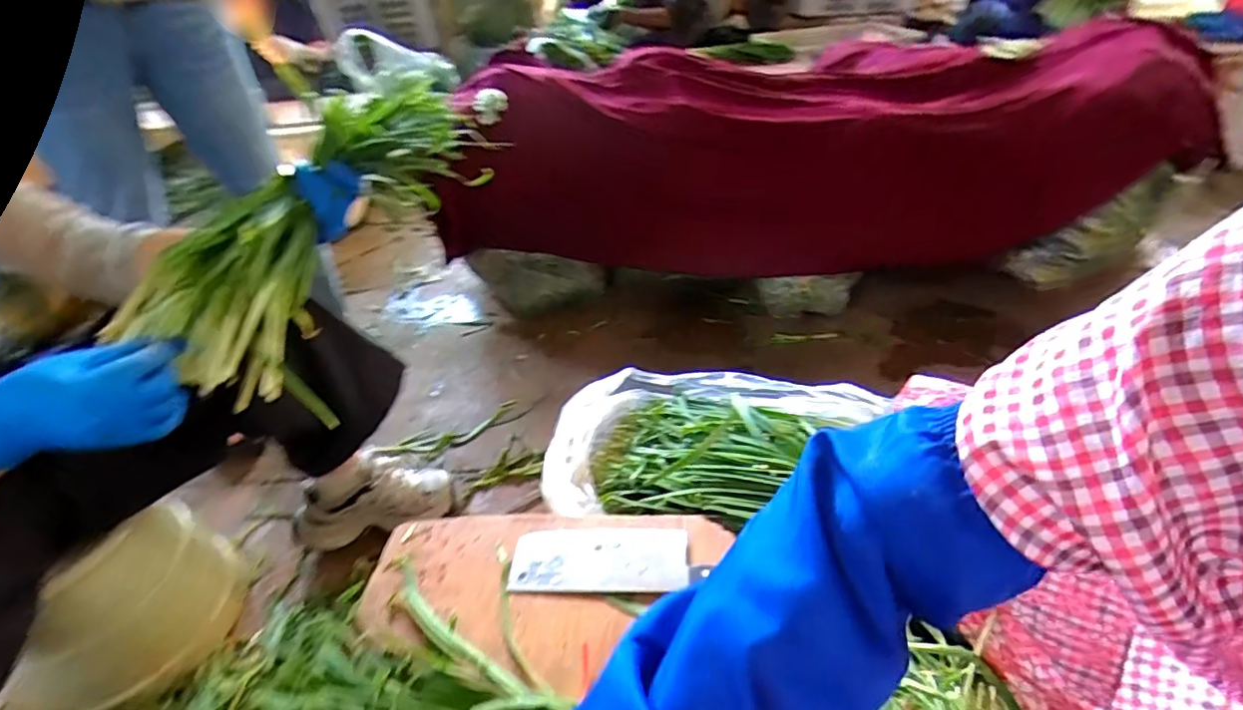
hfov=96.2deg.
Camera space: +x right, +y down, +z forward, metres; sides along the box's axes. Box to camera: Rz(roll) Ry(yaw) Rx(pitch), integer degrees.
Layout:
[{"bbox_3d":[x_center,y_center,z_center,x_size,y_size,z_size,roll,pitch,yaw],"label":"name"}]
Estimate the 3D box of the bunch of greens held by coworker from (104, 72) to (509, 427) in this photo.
[{"bbox_3d":[-0.302,-0.137,0.590,0.190,0.130,0.405,11,56,20],"label":"bunch of greens held by coworker"}]

